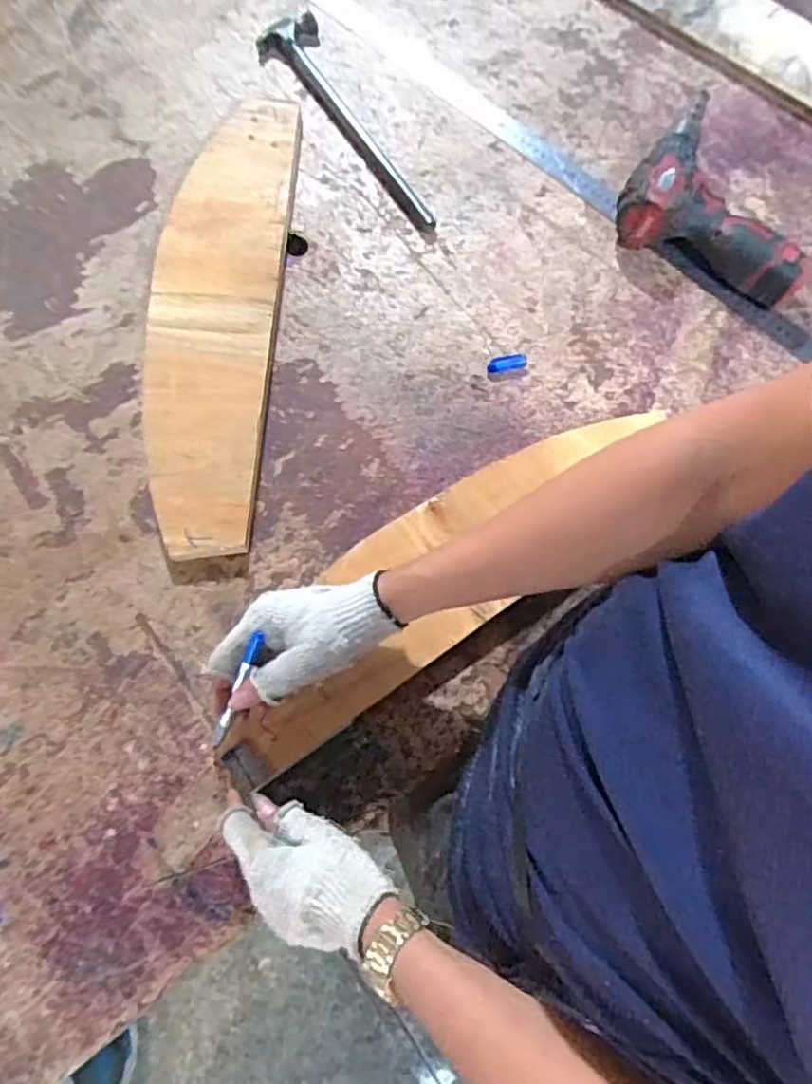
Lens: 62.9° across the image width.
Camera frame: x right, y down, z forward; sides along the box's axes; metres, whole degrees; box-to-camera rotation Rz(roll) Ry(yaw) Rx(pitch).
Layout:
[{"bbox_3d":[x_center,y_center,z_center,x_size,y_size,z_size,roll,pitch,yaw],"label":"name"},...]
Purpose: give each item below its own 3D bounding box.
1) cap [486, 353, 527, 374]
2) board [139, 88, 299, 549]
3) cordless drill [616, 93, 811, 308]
[{"bbox_3d":[0.101,-0.178,0.661,0.041,0.008,0.017,-10,76,-4],"label":"cap"},{"bbox_3d":[-0.186,-0.225,0.650,0.119,0.023,0.483,4,76,-1],"label":"board"},{"bbox_3d":[0.346,-0.358,0.672,0.201,0.060,0.207,34,77,7],"label":"cordless drill"}]

